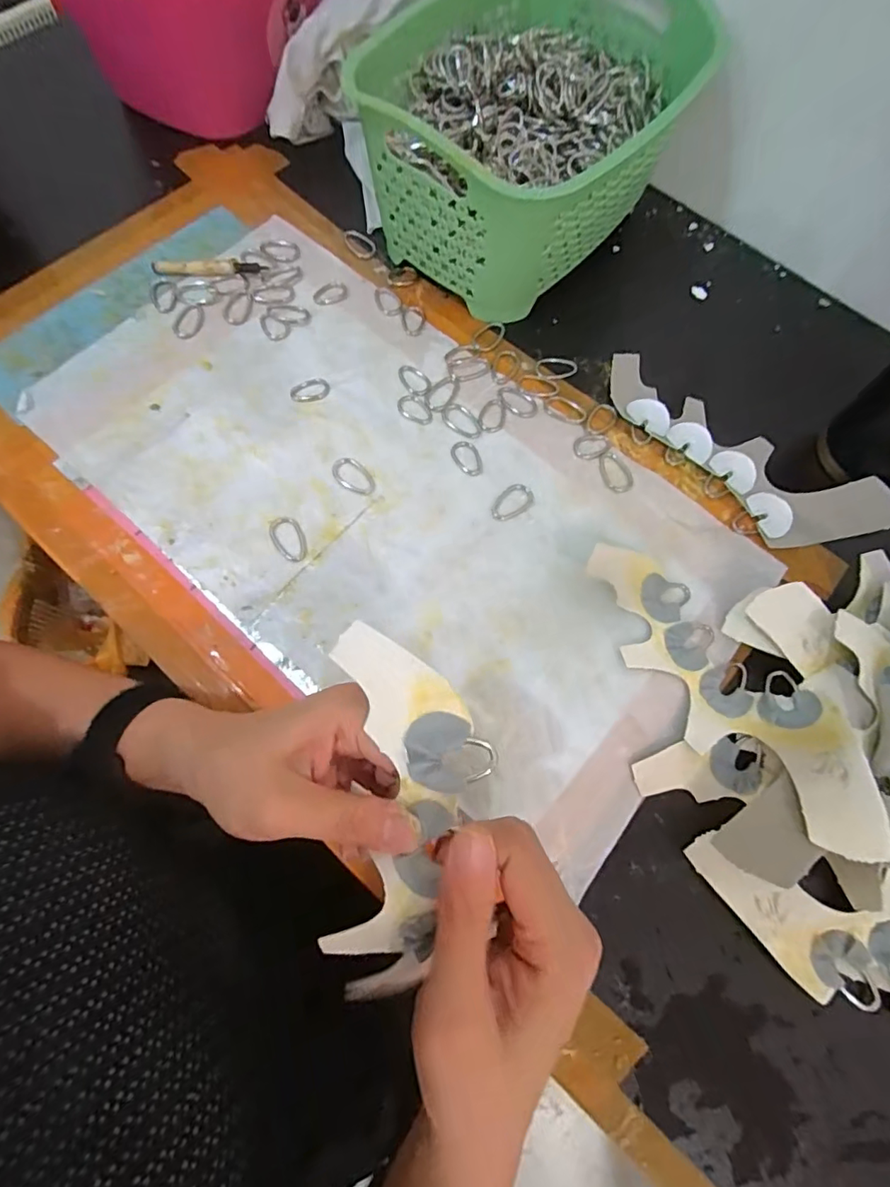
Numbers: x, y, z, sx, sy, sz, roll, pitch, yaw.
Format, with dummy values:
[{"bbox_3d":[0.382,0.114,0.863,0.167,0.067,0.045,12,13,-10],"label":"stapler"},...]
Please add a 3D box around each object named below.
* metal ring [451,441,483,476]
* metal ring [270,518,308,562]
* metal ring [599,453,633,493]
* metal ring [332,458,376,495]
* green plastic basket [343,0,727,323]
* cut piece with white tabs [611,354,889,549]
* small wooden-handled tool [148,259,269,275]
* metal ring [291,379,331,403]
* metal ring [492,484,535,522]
[{"bbox_3d":[0.017,-0.100,0.390,0.019,0.004,0.030,-26,74,-11],"label":"metal ring"},{"bbox_3d":[-0.107,-0.038,0.365,0.021,0.004,0.035,-27,74,-11],"label":"metal ring"},{"bbox_3d":[0.125,-0.089,0.389,0.022,0.004,0.034,-13,72,-7],"label":"metal ring"},{"bbox_3d":[-0.066,-0.084,0.385,0.036,0.004,0.021,36,73,9],"label":"metal ring"},{"bbox_3d":[0.063,-0.360,0.420,0.209,0.119,0.280,29,72,7],"label":"green plastic basket"},{"bbox_3d":[0.216,-0.101,0.396,0.228,0.014,0.077,36,73,9],"label":"cut piece with white tabs"},{"bbox_3d":[-0.194,-0.269,0.439,0.090,0.009,0.012,0,71,-3],"label":"small wooden-handled tool"},{"bbox_3d":[-0.103,-0.154,0.404,0.030,0.004,0.020,-14,72,-7],"label":"metal ring"},{"bbox_3d":[0.049,-0.065,0.380,0.034,0.004,0.021,-35,76,-13],"label":"metal ring"}]

